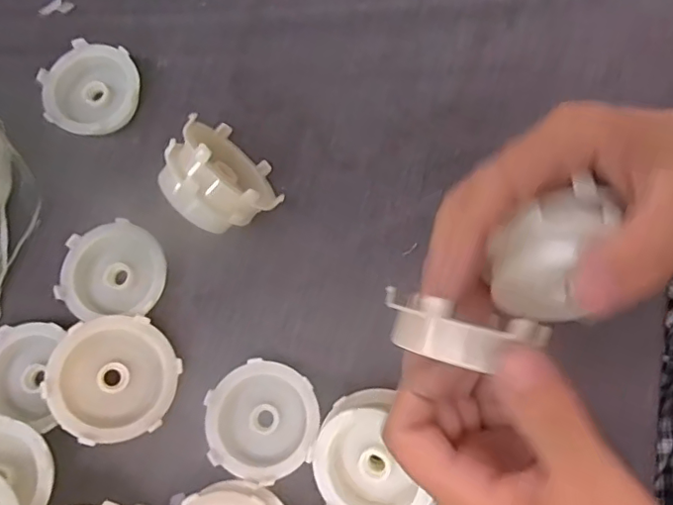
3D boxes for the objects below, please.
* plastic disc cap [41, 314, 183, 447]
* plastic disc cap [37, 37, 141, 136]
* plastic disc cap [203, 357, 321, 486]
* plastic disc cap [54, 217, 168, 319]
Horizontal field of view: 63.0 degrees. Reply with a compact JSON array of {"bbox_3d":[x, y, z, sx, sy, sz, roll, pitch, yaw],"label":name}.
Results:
[{"bbox_3d":[-0.107,0.060,0.264,0.057,0.013,0.056,11,68,-29],"label":"plastic disc cap"},{"bbox_3d":[-0.140,-0.093,0.318,0.052,0.016,0.055,0,76,1],"label":"plastic disc cap"},{"bbox_3d":[-0.035,0.081,0.266,0.054,0.021,0.052,0,76,1],"label":"plastic disc cap"},{"bbox_3d":[-0.115,0.009,0.289,0.053,0.020,0.049,0,76,1],"label":"plastic disc cap"}]

